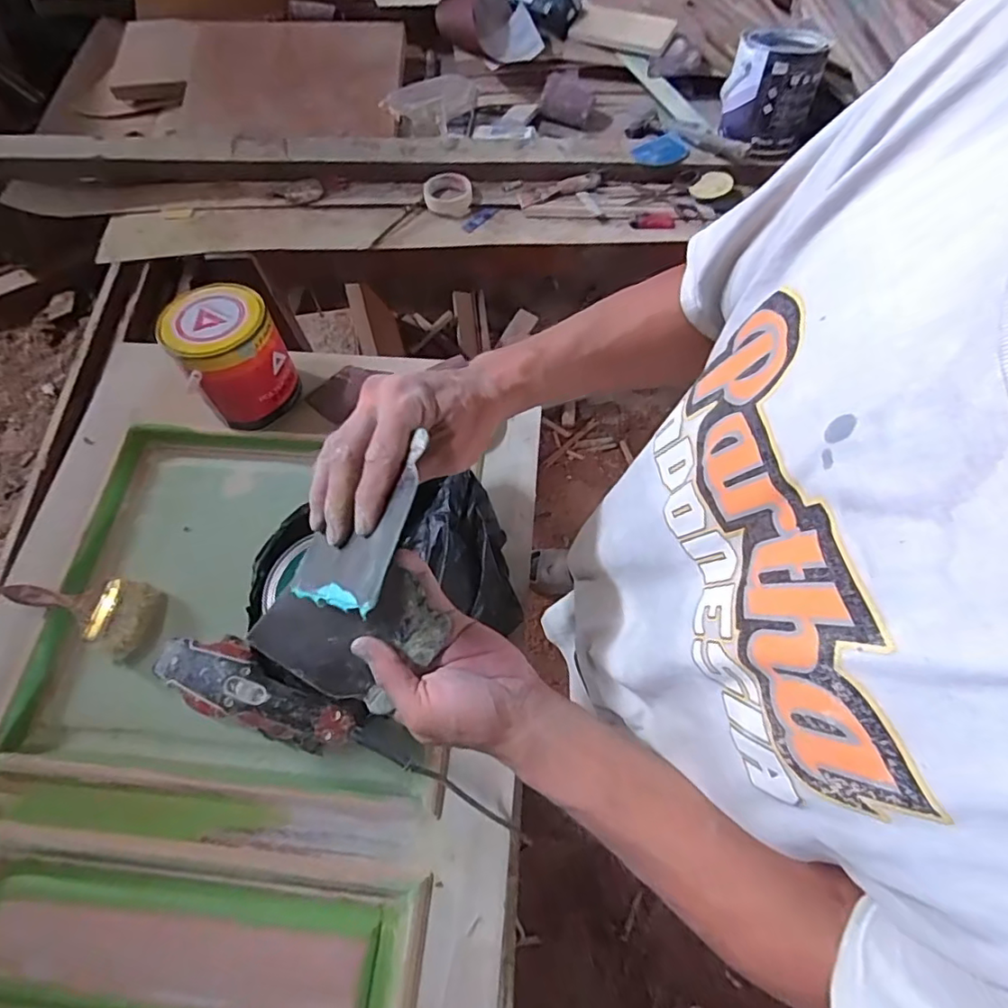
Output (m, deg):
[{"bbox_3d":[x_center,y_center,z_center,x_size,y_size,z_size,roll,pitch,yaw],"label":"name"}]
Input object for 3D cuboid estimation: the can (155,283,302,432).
[{"bbox_3d":[-0.404,-0.222,0.853,0.136,0.162,0.149,0,66,0],"label":"can"}]

